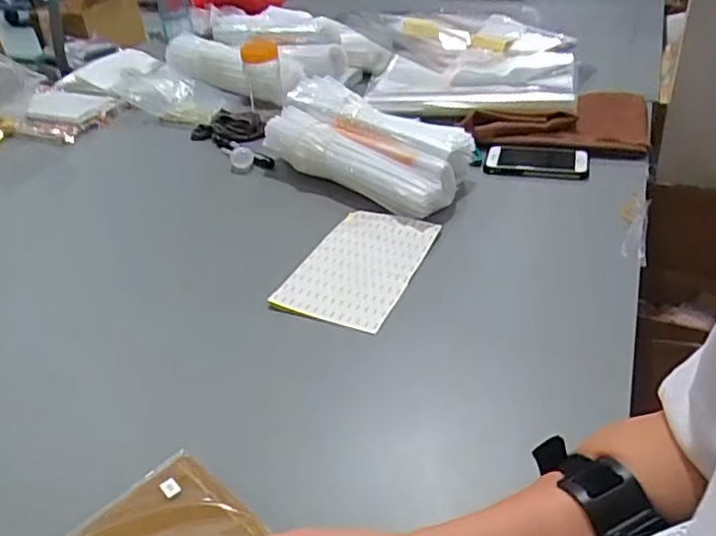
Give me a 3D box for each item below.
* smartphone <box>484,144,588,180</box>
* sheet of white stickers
[{"bbox_3d":[0.254,-0.154,0.871,0.143,0.013,0.071,6,38,16],"label":"smartphone"},{"bbox_3d":[0.004,-0.004,0.707,0.124,0.011,0.203,19,48,21],"label":"sheet of white stickers"}]

